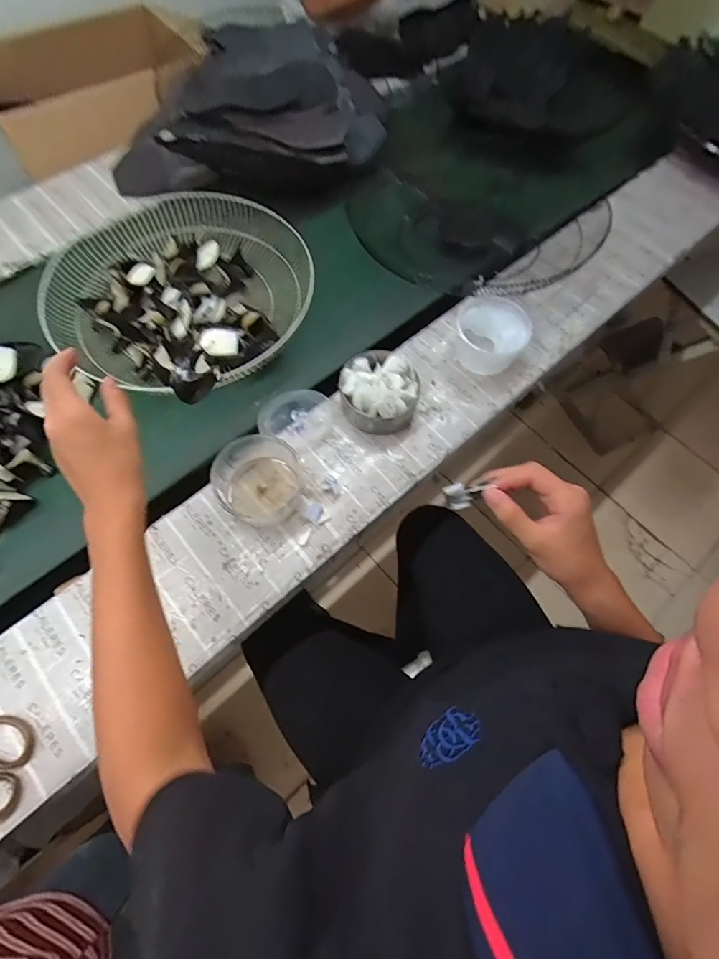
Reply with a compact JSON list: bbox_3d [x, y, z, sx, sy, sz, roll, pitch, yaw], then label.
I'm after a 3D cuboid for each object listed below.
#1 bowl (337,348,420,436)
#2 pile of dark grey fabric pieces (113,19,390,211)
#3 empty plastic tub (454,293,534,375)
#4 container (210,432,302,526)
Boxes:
[{"bbox_3d":[0.029,-0.135,0.644,0.116,0.077,0.118,1,66,-3],"label":"bowl"},{"bbox_3d":[-0.203,-0.698,0.834,0.471,0.168,0.303,12,66,2],"label":"pile of dark grey fabric pieces"},{"bbox_3d":[0.210,-0.233,0.694,0.114,0.056,0.116,1,66,-3],"label":"empty plastic tub"},{"bbox_3d":[-0.140,-0.002,0.589,0.107,0.062,0.110,1,66,-3],"label":"container"}]

